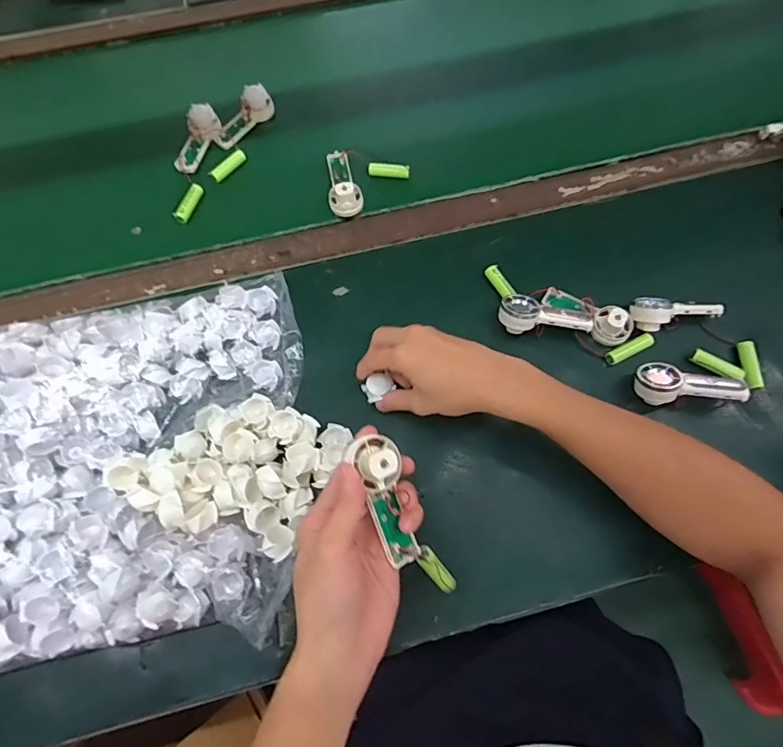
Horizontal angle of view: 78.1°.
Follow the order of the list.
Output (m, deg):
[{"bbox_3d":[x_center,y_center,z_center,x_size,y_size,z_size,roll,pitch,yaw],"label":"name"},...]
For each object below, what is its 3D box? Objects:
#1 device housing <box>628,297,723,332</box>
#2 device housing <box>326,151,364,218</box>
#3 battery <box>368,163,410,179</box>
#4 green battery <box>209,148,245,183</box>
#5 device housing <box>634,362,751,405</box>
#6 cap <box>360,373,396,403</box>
[{"bbox_3d":[0.292,-0.066,0.497,0.093,0.030,0.032,-12,69,-5],"label":"device housing"},{"bbox_3d":[-0.061,-0.231,0.581,0.038,0.038,0.099,-13,70,-5],"label":"device housing"},{"bbox_3d":[-0.003,-0.248,0.591,0.050,0.015,0.012,6,69,2],"label":"battery"},{"bbox_3d":[-0.202,-0.259,0.601,0.017,0.012,0.051,40,74,14],"label":"green battery"},{"bbox_3d":[0.283,0.009,0.458,0.092,0.026,0.038,4,68,14],"label":"device housing"},{"bbox_3d":[-0.013,0.014,0.471,0.027,0.014,0.020,-32,72,-12],"label":"cap"}]

